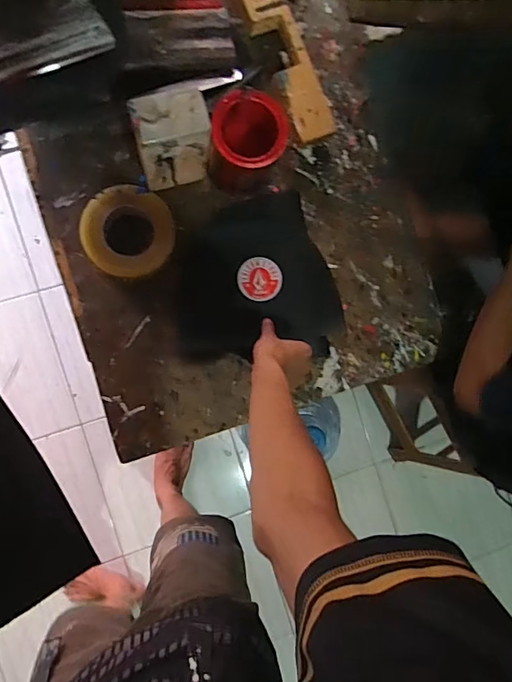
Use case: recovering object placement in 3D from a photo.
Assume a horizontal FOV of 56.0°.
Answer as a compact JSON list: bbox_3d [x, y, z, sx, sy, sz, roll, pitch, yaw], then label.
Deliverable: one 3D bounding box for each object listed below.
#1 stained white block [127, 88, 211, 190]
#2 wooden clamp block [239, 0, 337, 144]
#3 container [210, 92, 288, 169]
[{"bbox_3d":[-0.122,-0.279,0.696,0.099,0.207,0.057,-23,91,-9],"label":"stained white block"},{"bbox_3d":[0.043,-0.495,0.798,0.074,0.022,0.334,-24,91,-9],"label":"wooden clamp block"},{"bbox_3d":[-0.017,-0.301,0.754,0.106,0.147,0.105,12,86,-8],"label":"container"}]

